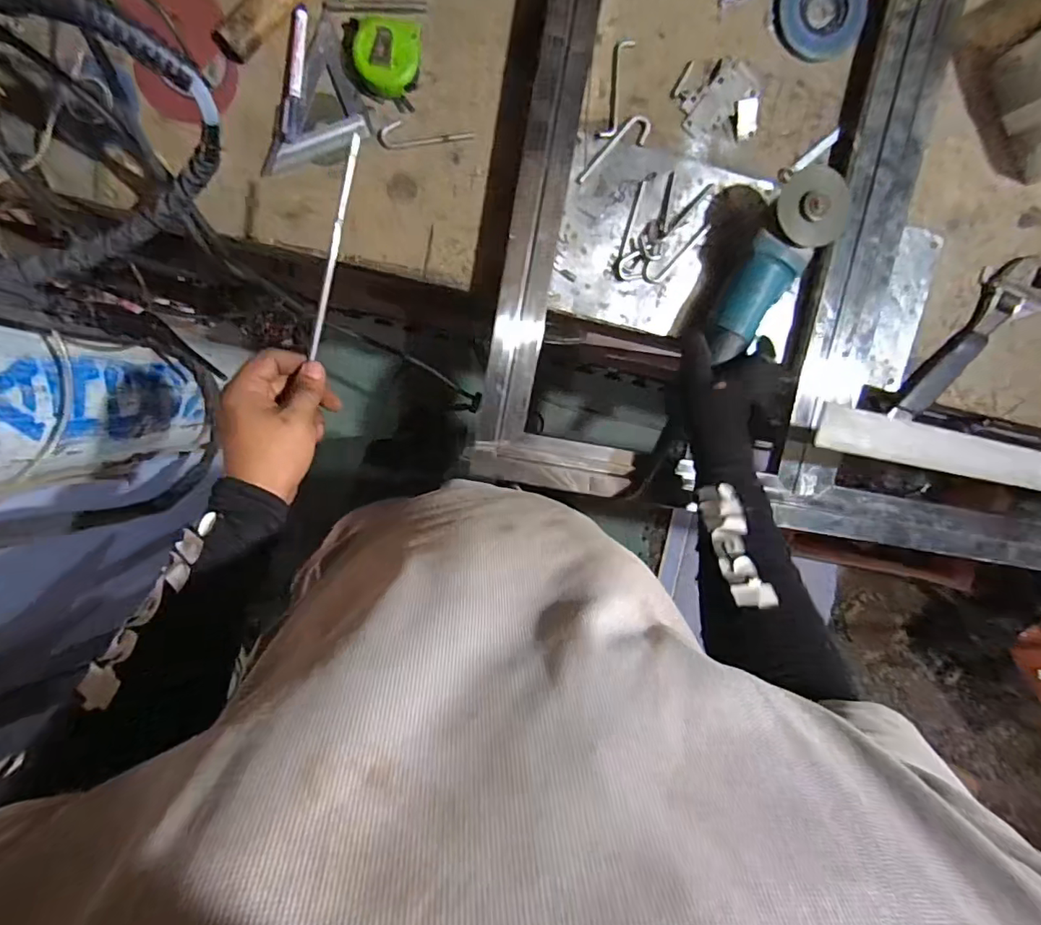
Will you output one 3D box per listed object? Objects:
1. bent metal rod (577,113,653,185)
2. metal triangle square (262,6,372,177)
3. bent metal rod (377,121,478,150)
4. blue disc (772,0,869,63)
[{"bbox_3d":[0.100,-0.344,0.578,0.097,0.005,0.030,-35,96,2],"label":"bent metal rod"},{"bbox_3d":[-0.199,-0.368,0.551,0.082,0.012,0.163,25,94,-5],"label":"metal triangle square"},{"bbox_3d":[-0.102,-0.354,0.564,0.101,0.005,0.027,-9,96,-1],"label":"bent metal rod"},{"bbox_3d":[0.322,-0.482,0.566,0.094,0.018,0.081,39,106,-9],"label":"blue disc"}]

